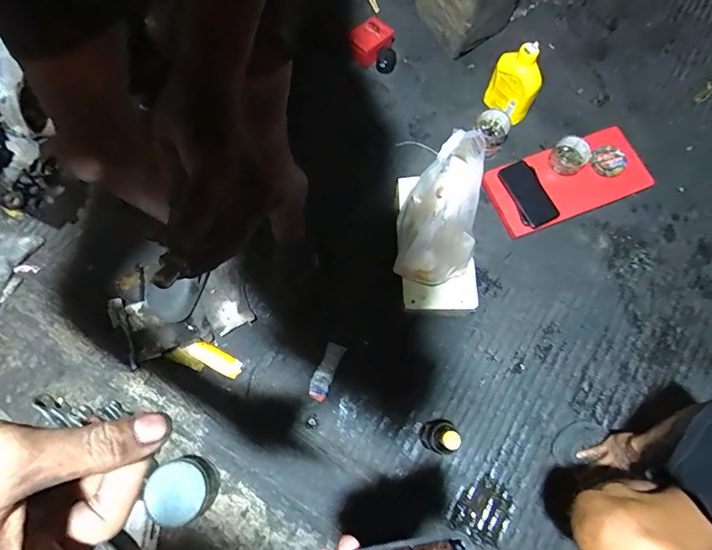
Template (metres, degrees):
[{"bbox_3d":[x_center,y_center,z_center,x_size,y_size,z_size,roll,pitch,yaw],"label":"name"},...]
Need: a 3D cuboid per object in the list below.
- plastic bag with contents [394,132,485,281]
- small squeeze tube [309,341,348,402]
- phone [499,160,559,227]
[{"bbox_3d":[0.159,-0.138,0.806,0.139,0.273,0.251,5,71,2],"label":"plastic bag with contents"},{"bbox_3d":[-0.065,0.208,0.950,0.042,0.025,0.124,21,72,7],"label":"small squeeze tube"},{"bbox_3d":[0.403,-0.190,1.025,0.074,0.013,0.165,-24,71,2],"label":"phone"}]

